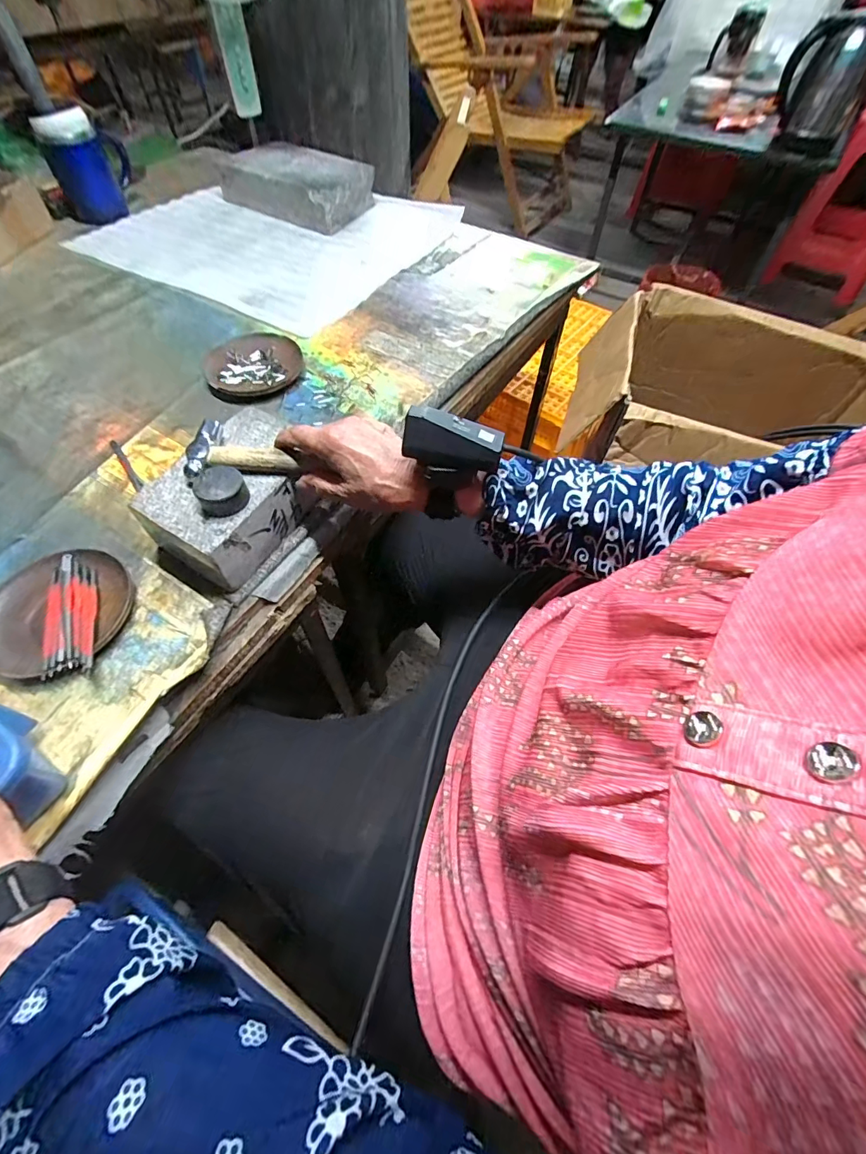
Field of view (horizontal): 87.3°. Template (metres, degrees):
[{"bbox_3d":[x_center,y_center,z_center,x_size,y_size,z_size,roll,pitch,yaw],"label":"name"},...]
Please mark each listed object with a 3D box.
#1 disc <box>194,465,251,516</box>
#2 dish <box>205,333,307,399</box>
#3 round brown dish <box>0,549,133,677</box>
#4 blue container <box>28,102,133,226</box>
[{"bbox_3d":[-0.172,-0.072,0.368,0.036,0.026,0.040,-22,61,-17],"label":"disc"},{"bbox_3d":[-0.220,-0.263,0.558,0.114,0.016,0.106,2,57,-3],"label":"dish"},{"bbox_3d":[-0.302,0.027,0.371,0.100,0.026,0.112,7,57,0],"label":"round brown dish"},{"bbox_3d":[-0.554,-0.666,0.734,0.117,0.128,0.080,-21,61,-14],"label":"blue container"}]

